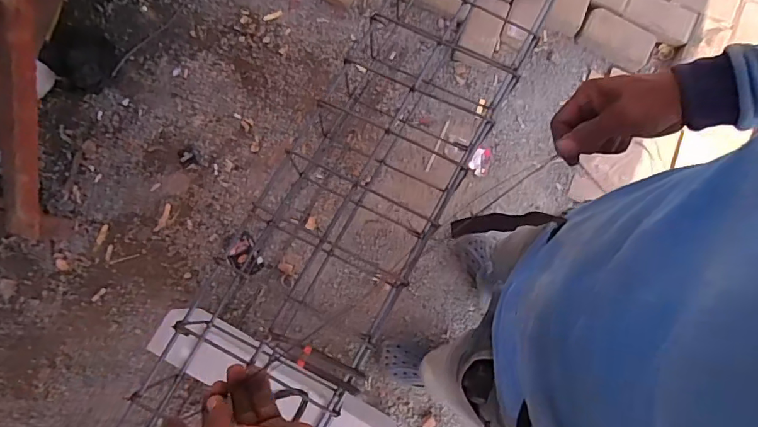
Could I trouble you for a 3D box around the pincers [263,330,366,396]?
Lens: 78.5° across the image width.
[{"bbox_3d":[-0.123,0.270,0.855,0.201,0.023,0.041,26,80,3],"label":"pincers"}]

